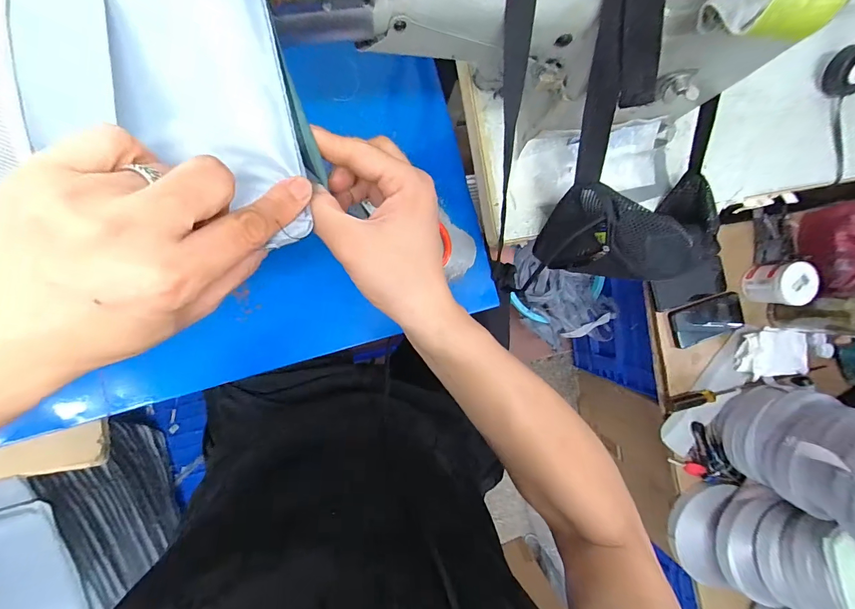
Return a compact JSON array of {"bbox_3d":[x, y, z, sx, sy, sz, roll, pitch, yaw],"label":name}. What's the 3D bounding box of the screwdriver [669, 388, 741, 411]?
[{"bbox_3d":[0.561,0.183,0.731,0.153,0.020,0.033,-11,92,-6],"label":"screwdriver"}]

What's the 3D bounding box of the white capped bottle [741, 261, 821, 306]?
[{"bbox_3d":[0.706,-0.042,0.738,0.078,0.093,0.082,8,90,-7],"label":"white capped bottle"}]

